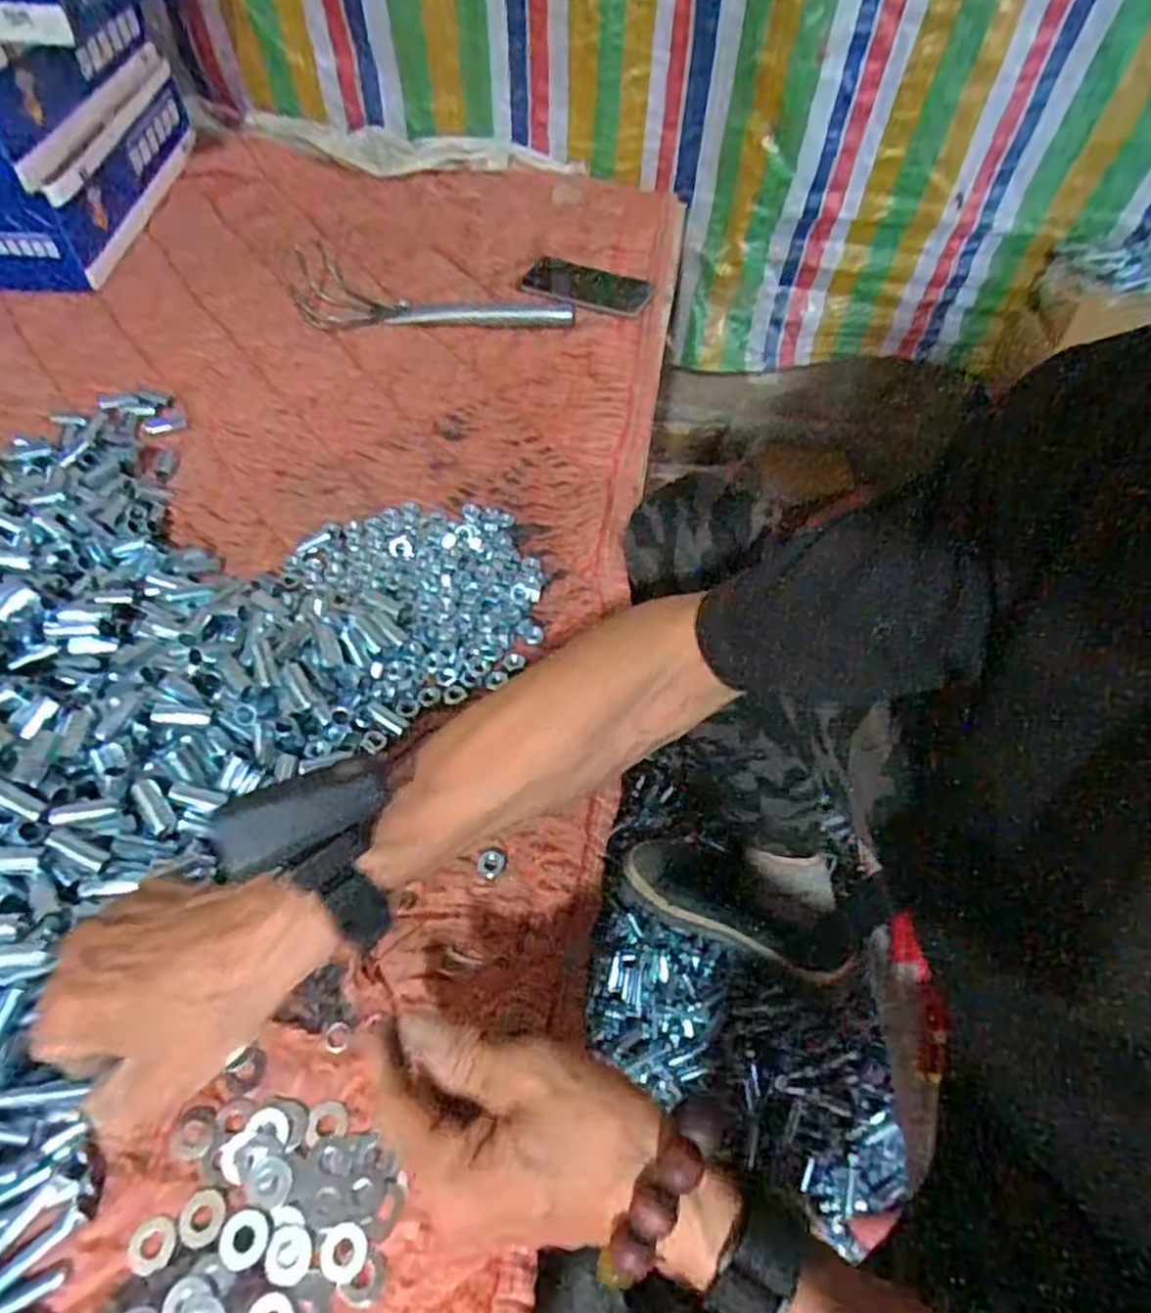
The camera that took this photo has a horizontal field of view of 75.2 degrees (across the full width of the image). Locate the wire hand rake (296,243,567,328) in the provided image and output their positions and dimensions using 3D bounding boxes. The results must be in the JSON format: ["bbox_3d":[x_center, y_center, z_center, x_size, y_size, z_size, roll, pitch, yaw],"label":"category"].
[{"bbox_3d":[-0.158,-0.418,0.847,0.300,0.034,0.128,-5,53,-9],"label":"wire hand rake"}]

